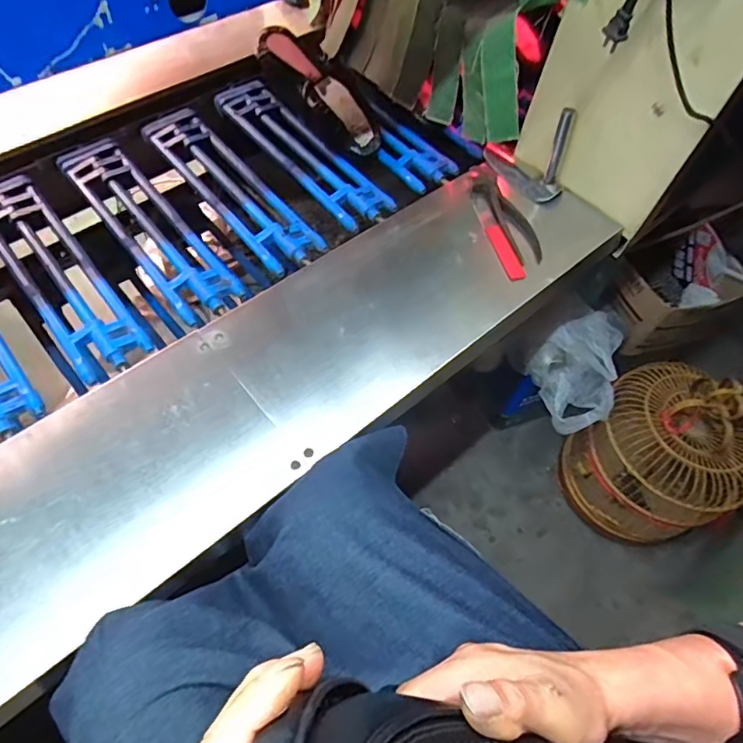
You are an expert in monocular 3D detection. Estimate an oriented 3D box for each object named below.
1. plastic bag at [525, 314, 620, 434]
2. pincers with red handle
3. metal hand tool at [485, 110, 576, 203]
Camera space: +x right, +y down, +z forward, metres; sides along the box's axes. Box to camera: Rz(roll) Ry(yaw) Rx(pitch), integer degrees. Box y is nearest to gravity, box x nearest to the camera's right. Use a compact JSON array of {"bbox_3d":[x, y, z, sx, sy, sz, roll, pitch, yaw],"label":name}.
[{"bbox_3d":[0.411,-0.001,0.995,0.185,0.104,0.173,-20,64,-14],"label":"plastic bag"},{"bbox_3d":[0.192,-0.230,0.757,0.066,0.020,0.216,-11,63,-10],"label":"pincers with red handle"},{"bbox_3d":[0.237,-0.335,0.777,0.050,0.129,0.140,-37,69,-21],"label":"metal hand tool"}]

